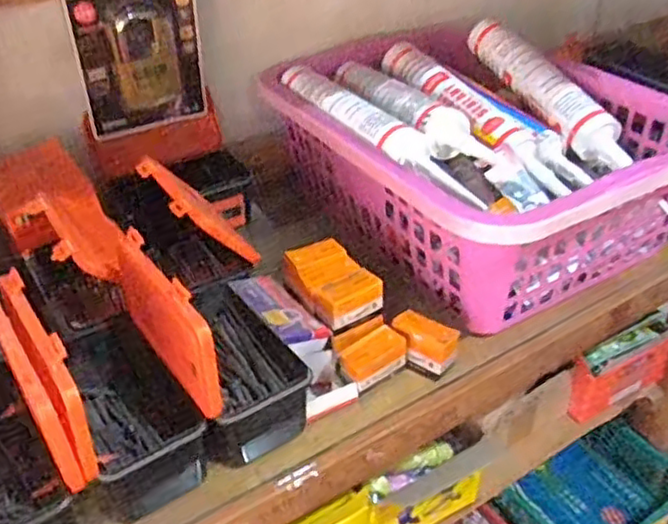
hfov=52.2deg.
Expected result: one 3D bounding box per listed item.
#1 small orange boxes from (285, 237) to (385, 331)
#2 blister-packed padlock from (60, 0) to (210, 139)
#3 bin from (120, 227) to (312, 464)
[{"bbox_3d":[-0.001,0.017,0.582,0.052,0.031,0.079,-24,41,-27],"label":"small orange boxes"},{"bbox_3d":[-0.190,-0.219,0.671,0.129,0.172,0.032,-21,40,-24],"label":"blister-packed padlock"},{"bbox_3d":[-0.088,0.053,0.510,0.084,0.142,0.145,-23,41,-26],"label":"bin"}]

